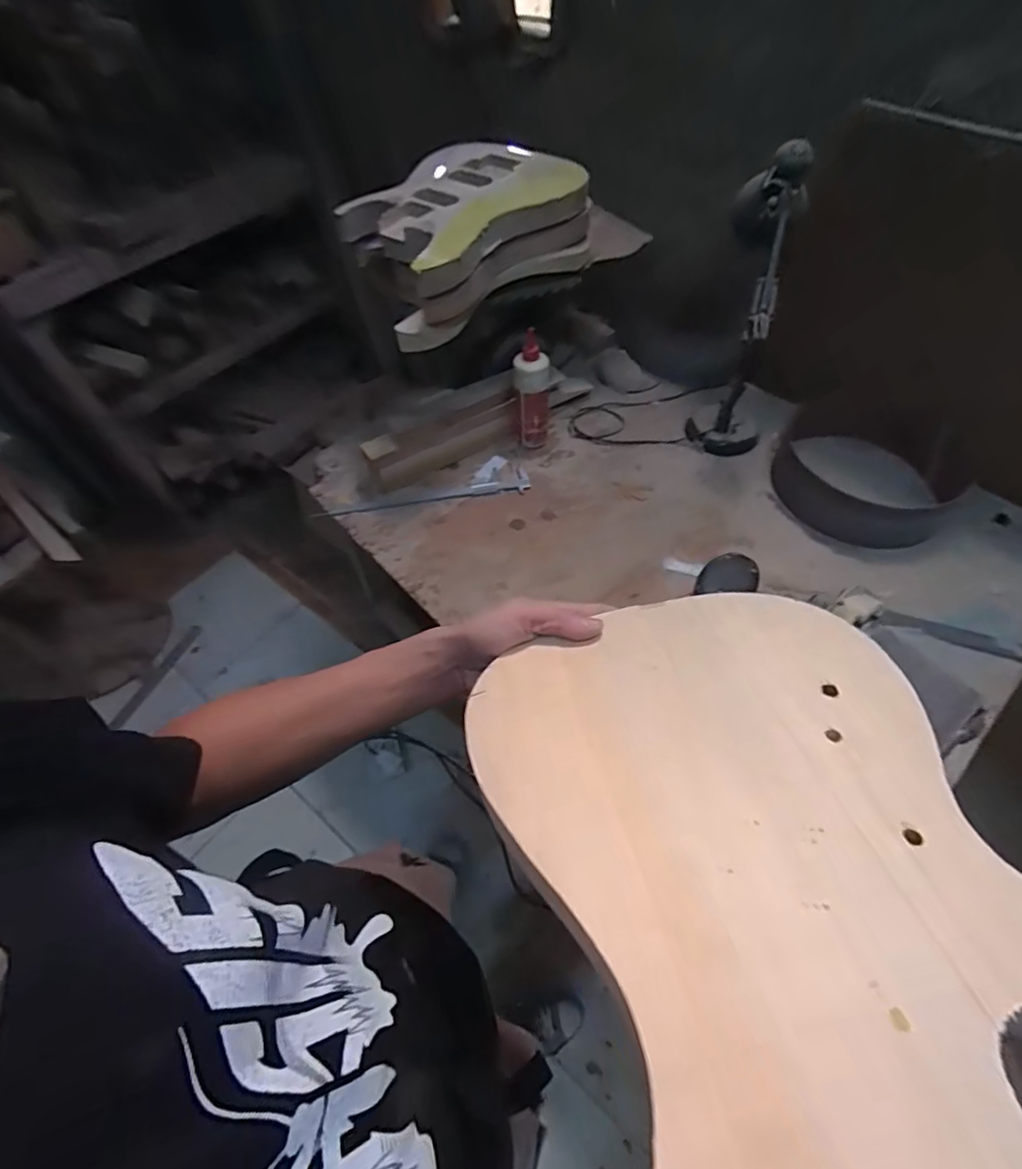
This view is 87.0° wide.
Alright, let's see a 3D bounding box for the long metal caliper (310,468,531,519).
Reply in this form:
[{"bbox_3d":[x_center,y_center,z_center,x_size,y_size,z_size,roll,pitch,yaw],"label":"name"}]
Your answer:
[{"bbox_3d":[-0.172,-0.175,1.049,0.417,0.013,0.058,-8,55,-1],"label":"long metal caliper"}]

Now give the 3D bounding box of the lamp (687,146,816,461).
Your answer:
[{"bbox_3d":[0.434,-0.487,0.969,0.137,0.434,0.286,13,57,13],"label":"lamp"}]

